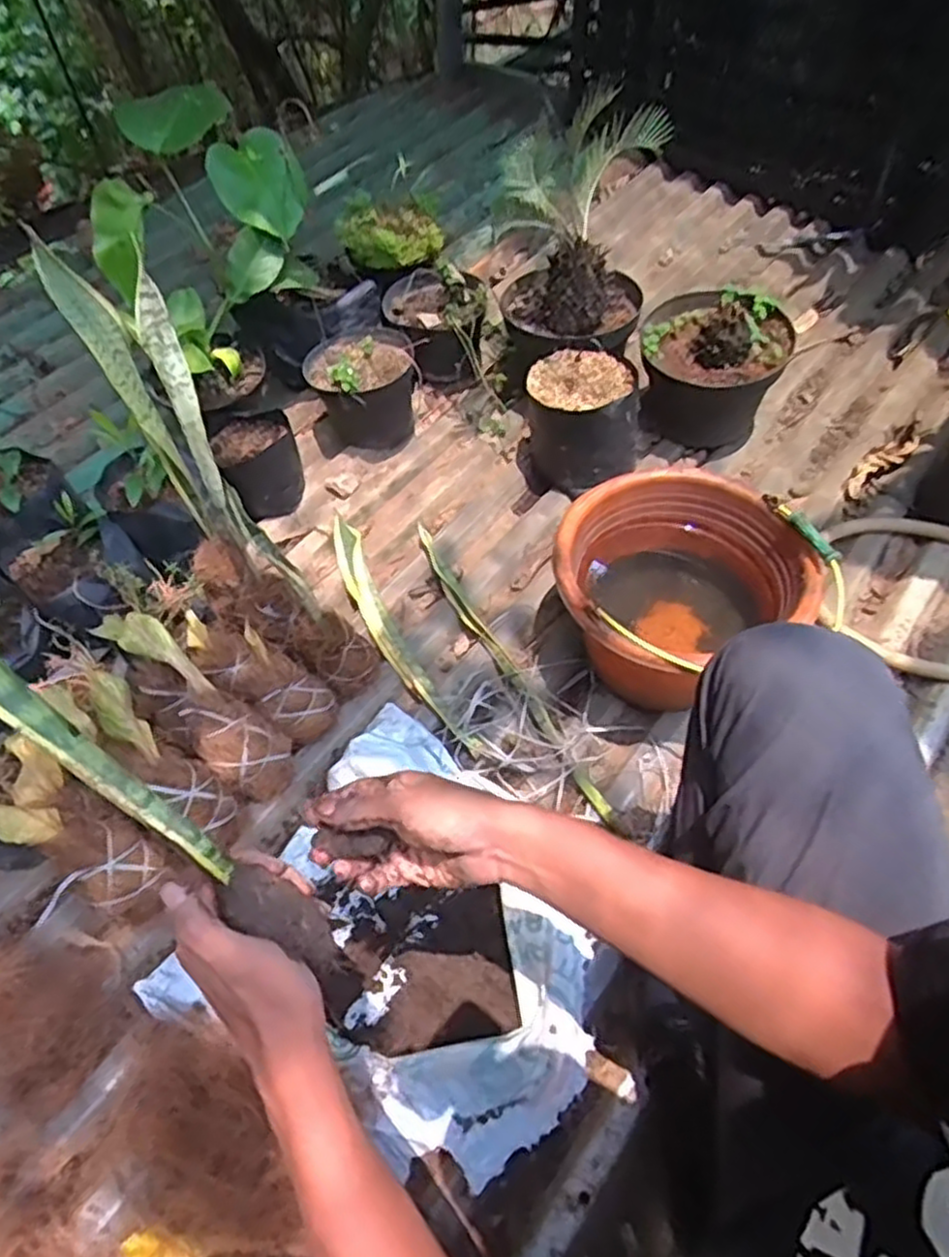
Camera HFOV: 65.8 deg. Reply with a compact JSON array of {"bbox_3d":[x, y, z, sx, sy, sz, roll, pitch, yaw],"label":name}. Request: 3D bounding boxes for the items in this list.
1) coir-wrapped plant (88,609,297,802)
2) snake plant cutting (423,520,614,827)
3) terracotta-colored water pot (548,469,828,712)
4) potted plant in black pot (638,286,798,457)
[{"bbox_3d":[-0.314,0.080,0.837,0.081,0.112,0.283,-43,98,-23],"label":"coir-wrapped plant"},{"bbox_3d":[0.037,0.044,0.945,0.032,0.026,0.479,-23,59,-16],"label":"snake plant cutting"},{"bbox_3d":[0.225,-0.044,0.873,0.262,0.172,0.261,0,56,-1],"label":"terracotta-colored water pot"},{"bbox_3d":[0.361,-0.400,1.136,0.209,0.187,0.196,10,57,6],"label":"potted plant in black pot"}]

